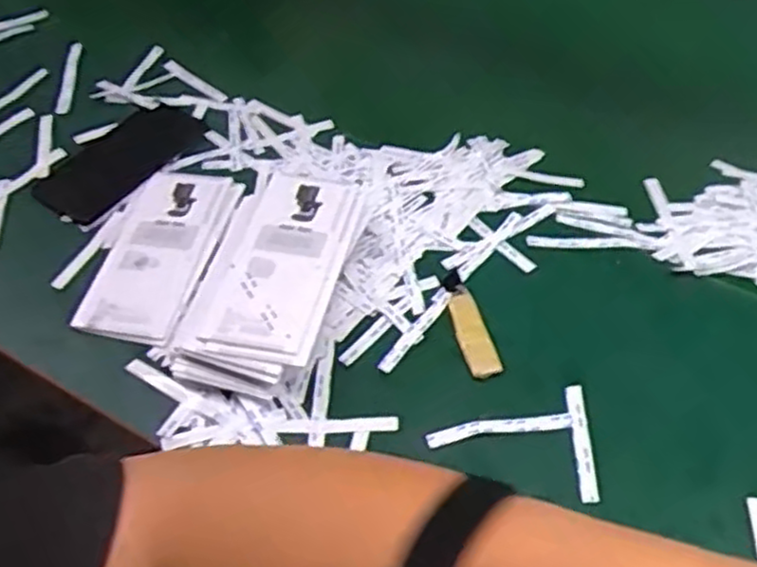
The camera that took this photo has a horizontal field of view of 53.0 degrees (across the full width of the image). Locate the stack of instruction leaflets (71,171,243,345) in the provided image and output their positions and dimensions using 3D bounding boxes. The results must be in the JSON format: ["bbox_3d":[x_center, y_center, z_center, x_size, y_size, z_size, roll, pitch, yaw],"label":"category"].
[{"bbox_3d":[-0.177,-0.030,0.628,0.087,0.011,0.178,11,52,8],"label":"stack of instruction leaflets"}]

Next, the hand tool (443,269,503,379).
[{"bbox_3d":[0.068,0.028,0.594,0.024,0.007,0.104,-12,52,-9],"label":"hand tool"}]

